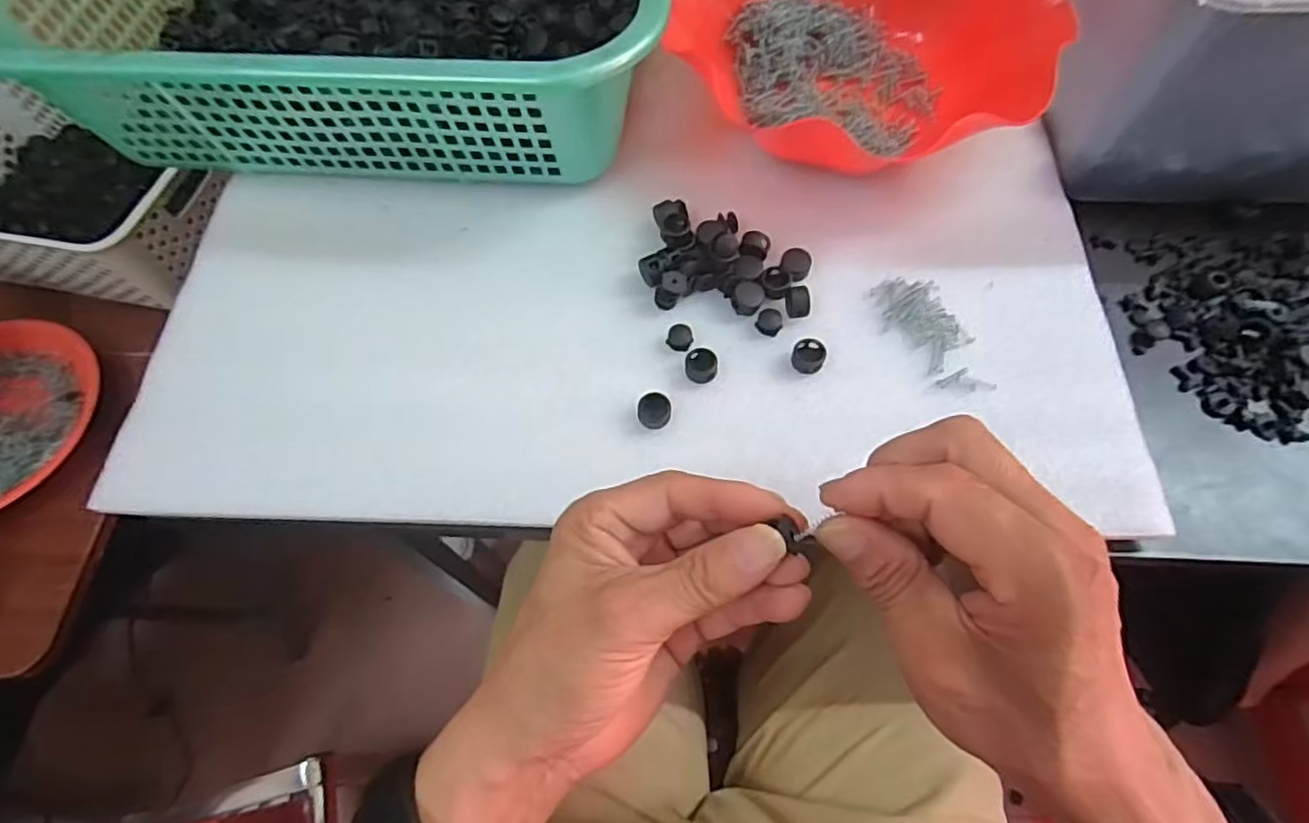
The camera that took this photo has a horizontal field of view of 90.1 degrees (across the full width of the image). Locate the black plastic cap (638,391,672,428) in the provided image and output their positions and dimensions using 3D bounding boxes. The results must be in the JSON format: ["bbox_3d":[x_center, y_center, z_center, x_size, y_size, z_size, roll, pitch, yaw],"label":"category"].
[{"bbox_3d":[0.000,0.000,0.334,0.017,0.008,0.016,0,65,1],"label":"black plastic cap"}]

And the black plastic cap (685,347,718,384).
[{"bbox_3d":[0.025,-0.025,0.345,0.017,0.007,0.018,0,65,1],"label":"black plastic cap"}]

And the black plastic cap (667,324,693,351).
[{"bbox_3d":[0.014,-0.040,0.353,0.013,0.006,0.013,0,65,1],"label":"black plastic cap"}]

